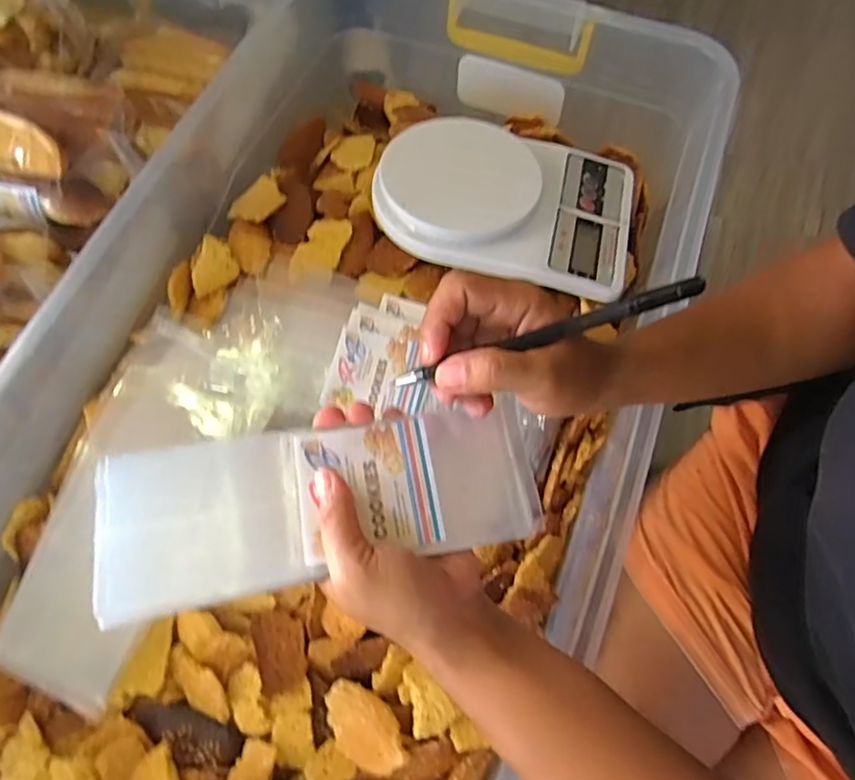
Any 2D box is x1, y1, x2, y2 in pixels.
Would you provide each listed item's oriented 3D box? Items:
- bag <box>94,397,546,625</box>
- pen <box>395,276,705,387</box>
[{"bbox_3d":[-0.056,0.060,0.331,0.233,0.019,0.080,-8,68,-10],"label":"bag"},{"bbox_3d":[0.060,-0.028,0.311,0.161,0.007,0.010,-18,68,7],"label":"pen"}]

